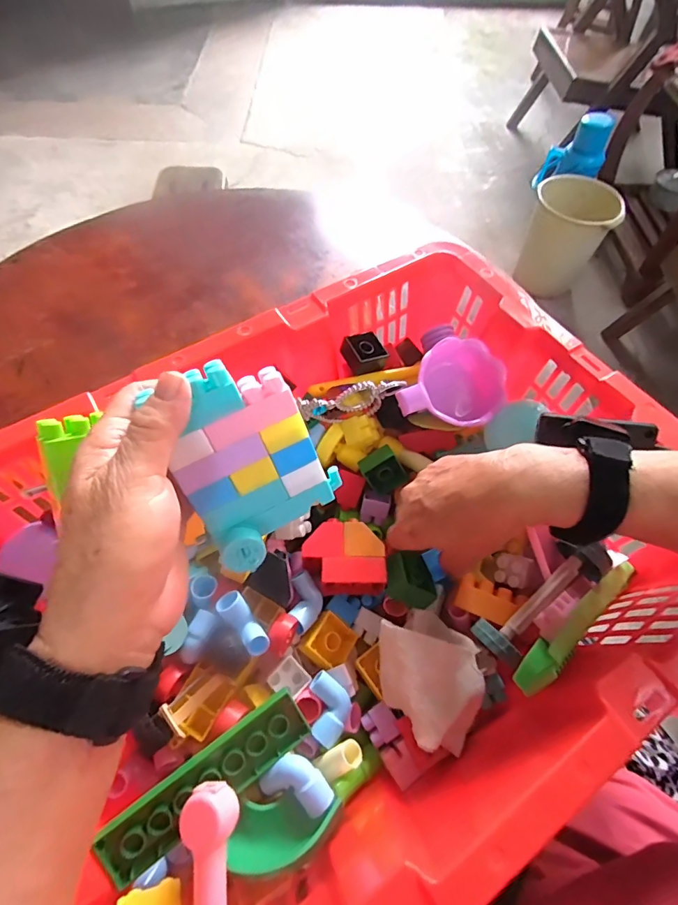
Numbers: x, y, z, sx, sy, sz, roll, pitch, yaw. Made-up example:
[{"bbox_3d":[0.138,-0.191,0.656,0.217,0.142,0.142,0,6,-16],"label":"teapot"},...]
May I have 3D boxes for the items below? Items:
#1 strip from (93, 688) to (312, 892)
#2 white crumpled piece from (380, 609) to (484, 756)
[{"bbox_3d":[-0.077,0.199,0.273,0.125,0.021,0.032,-31,65,-18],"label":"strip"},{"bbox_3d":[0.065,0.148,0.304,0.068,0.036,0.089,6,60,2],"label":"white crumpled piece"}]

